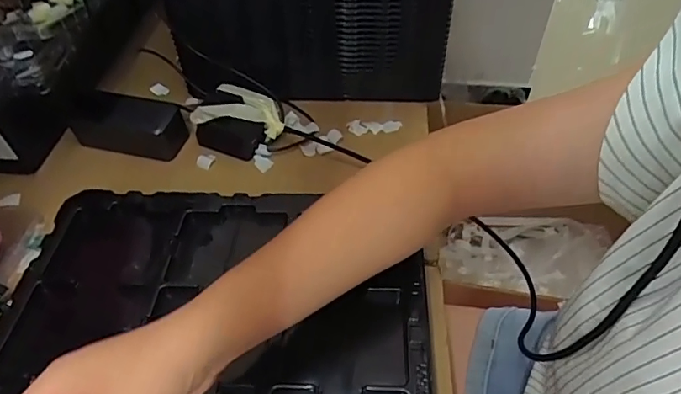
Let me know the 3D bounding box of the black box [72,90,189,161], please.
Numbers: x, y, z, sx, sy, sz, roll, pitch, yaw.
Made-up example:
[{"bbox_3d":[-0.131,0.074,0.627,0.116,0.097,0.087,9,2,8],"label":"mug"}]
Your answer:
[{"bbox_3d":[-0.253,-0.086,0.615,0.135,0.051,0.056,11,48,9],"label":"black box"}]

